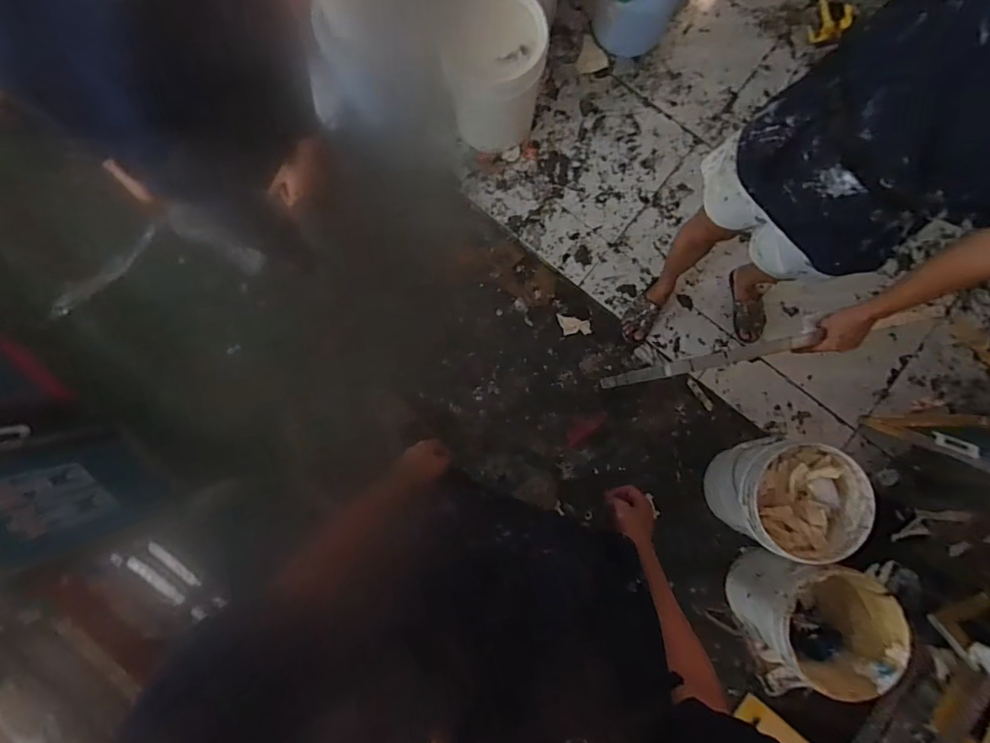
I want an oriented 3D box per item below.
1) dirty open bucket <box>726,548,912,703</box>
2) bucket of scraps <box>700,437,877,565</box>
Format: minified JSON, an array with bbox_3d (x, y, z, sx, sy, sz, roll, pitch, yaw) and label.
[{"bbox_3d":[0.855,0.655,1.399,0.313,0.315,0.292,0,83,2],"label":"dirty open bucket"},{"bbox_3d":[0.792,0.342,1.430,0.305,0.326,0.285,0,83,2],"label":"bucket of scraps"}]

